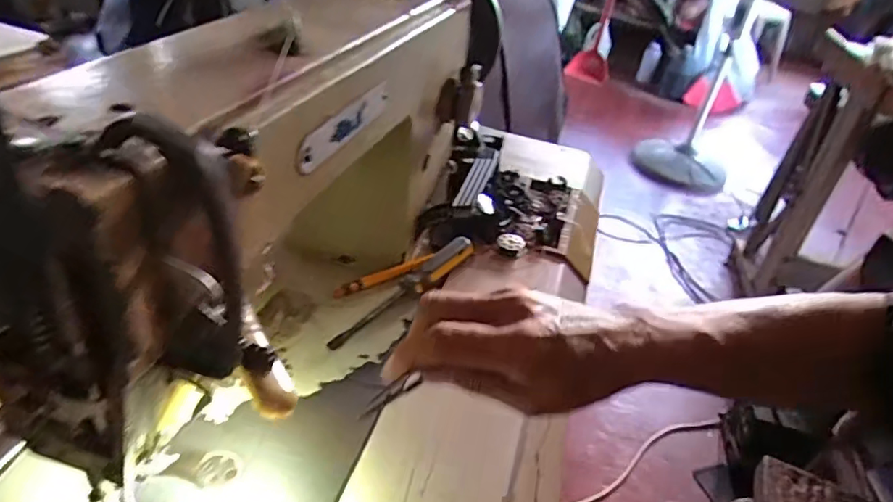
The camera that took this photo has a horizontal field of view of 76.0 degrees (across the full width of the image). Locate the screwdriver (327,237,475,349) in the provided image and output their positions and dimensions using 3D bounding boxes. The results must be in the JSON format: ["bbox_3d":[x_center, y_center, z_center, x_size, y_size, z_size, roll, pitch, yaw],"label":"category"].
[{"bbox_3d":[-0.030,0.030,0.462,0.020,0.024,0.159,29,40,23],"label":"screwdriver"}]

